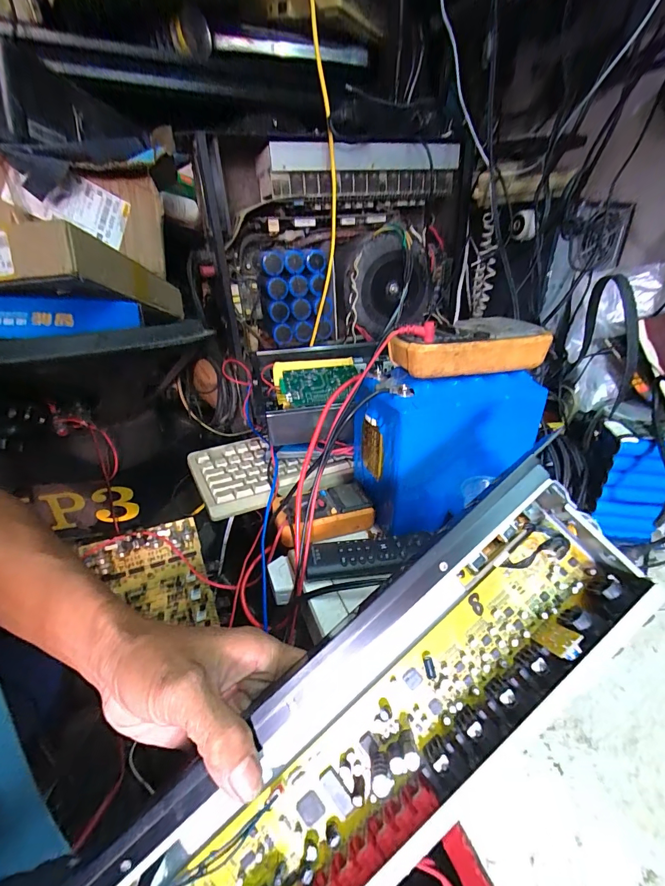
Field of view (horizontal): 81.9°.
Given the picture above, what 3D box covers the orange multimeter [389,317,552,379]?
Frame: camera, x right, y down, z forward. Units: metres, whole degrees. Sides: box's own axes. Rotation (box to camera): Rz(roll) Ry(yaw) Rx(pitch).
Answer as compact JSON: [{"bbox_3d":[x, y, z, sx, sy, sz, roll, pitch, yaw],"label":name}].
[{"bbox_3d":[0.143,-0.105,0.418,0.166,0.044,0.071,-6,27,-11],"label":"orange multimeter"}]

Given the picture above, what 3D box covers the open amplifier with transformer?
[{"bbox_3d":[0.000,-0.351,0.687,0.438,0.317,0.188,-13,29,-23],"label":"open amplifier with transformer"}]

